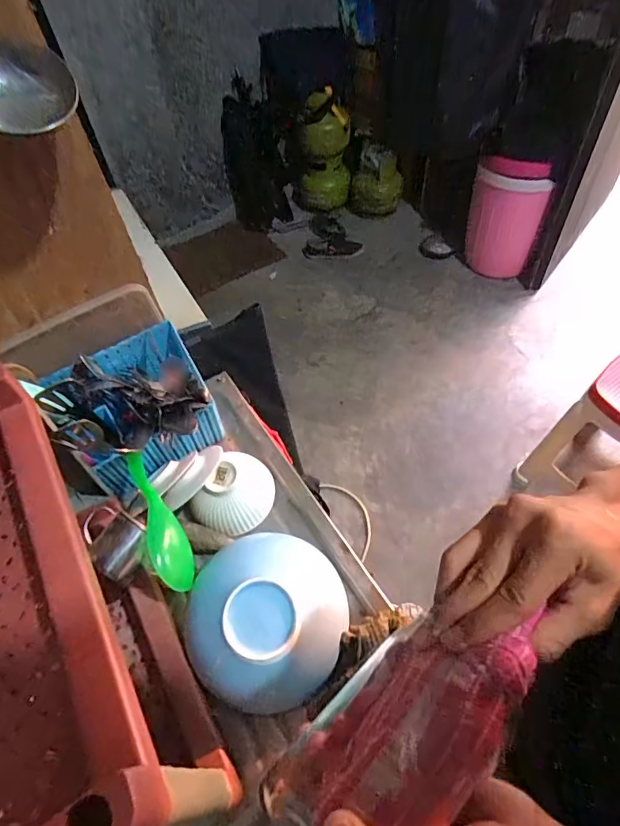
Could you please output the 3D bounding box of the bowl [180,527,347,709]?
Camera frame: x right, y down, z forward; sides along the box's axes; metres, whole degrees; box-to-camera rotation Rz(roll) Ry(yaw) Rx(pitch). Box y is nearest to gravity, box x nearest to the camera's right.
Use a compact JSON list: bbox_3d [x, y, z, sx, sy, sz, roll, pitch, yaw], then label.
[{"bbox_3d":[-0.044,0.201,0.475,0.153,0.086,0.161,-2,54,3],"label":"bowl"}]

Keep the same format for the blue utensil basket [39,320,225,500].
[{"bbox_3d":[-0.208,-0.008,0.575,0.157,0.146,0.127,-28,57,-15],"label":"blue utensil basket"}]

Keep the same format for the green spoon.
[{"bbox_3d":[-0.172,0.120,0.519,0.028,0.051,0.164,-41,67,29],"label":"green spoon"}]

